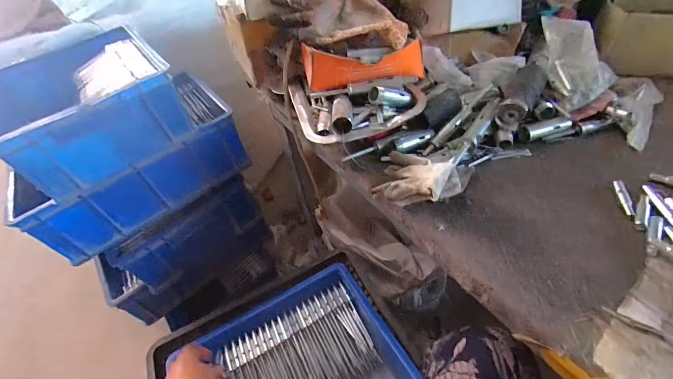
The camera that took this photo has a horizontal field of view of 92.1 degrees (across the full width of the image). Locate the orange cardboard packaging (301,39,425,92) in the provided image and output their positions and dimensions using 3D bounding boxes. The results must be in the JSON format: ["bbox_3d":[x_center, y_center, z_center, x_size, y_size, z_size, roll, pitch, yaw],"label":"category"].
[{"bbox_3d":[0.048,-0.180,0.491,0.187,0.068,0.046,-10,49,-4],"label":"orange cardboard packaging"}]

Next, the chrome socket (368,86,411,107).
[{"bbox_3d":[0.079,-0.137,0.475,0.069,0.026,0.028,-3,45,-25],"label":"chrome socket"}]

